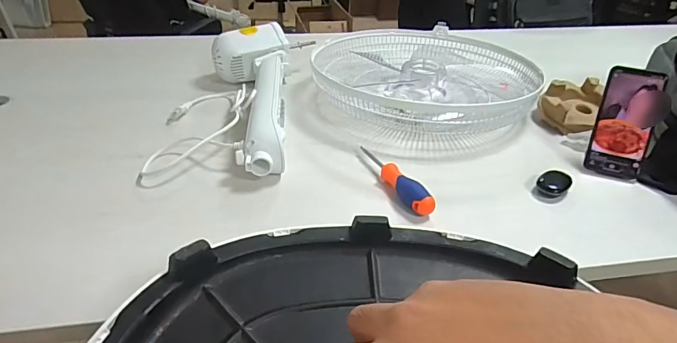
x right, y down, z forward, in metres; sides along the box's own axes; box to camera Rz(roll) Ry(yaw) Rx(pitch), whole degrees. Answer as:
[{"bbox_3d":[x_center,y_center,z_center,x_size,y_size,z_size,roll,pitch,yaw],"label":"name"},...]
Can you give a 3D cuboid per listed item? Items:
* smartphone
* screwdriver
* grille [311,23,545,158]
[{"bbox_3d":[0.439,-0.072,0.661,0.084,0.167,0.017,17,7,22],"label":"smartphone"},{"bbox_3d":[0.080,0.008,0.637,0.028,0.035,0.174,-13,35,-21],"label":"screwdriver"},{"bbox_3d":[0.184,-0.188,0.914,0.437,0.091,0.437,1,36,-1],"label":"grille"}]

